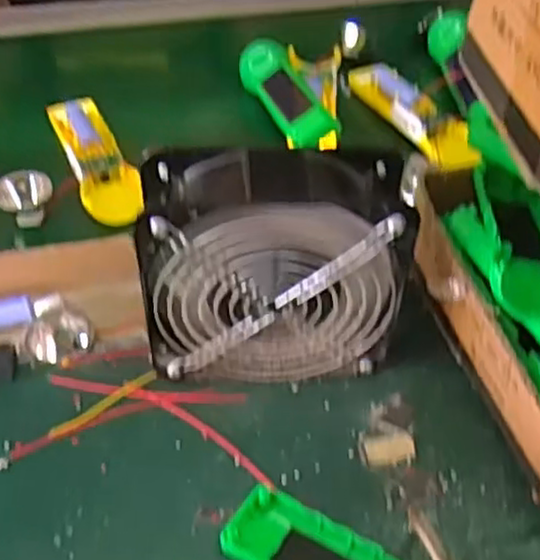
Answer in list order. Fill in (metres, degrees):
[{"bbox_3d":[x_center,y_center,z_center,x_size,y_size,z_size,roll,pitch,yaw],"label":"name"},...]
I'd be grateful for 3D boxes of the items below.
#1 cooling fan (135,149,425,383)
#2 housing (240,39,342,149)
[{"bbox_3d":[0.003,-0.004,0.435,0.152,0.148,0.064,-2,48,-3],"label":"cooling fan"},{"bbox_3d":[0.012,-0.178,0.671,0.046,0.034,0.167,-13,48,-13],"label":"housing"}]

